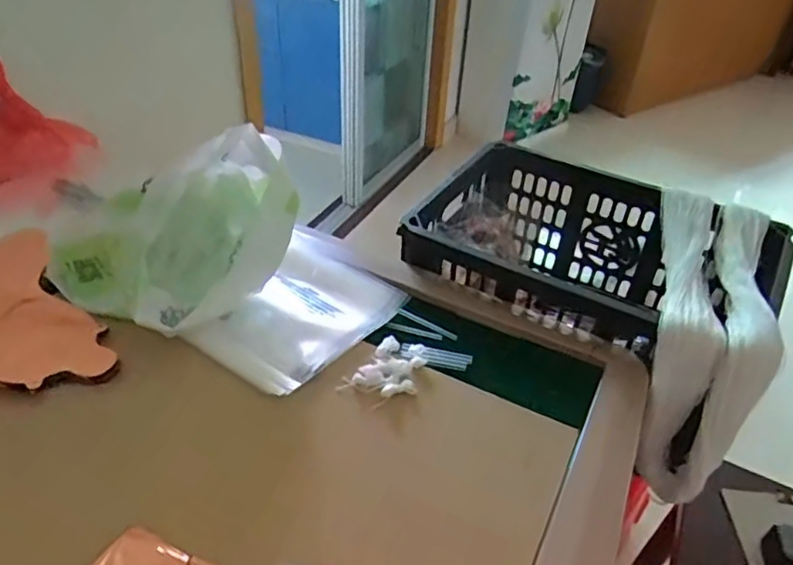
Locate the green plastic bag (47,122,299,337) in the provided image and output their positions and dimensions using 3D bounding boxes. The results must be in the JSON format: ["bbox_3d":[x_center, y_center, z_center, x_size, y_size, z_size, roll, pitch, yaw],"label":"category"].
[{"bbox_3d":[-0.244,-0.066,0.699,0.260,0.144,0.182,-29,49,-35],"label":"green plastic bag"}]

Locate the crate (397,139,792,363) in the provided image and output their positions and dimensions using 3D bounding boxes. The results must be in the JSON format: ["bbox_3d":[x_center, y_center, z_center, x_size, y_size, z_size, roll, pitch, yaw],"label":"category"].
[{"bbox_3d":[0.256,-0.002,0.854,0.449,0.195,0.300,19,41,19],"label":"crate"}]

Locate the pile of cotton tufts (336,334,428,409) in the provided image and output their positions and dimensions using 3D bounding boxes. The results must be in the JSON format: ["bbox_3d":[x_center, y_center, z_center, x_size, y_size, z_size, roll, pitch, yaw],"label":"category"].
[{"bbox_3d":[-0.008,0.090,0.637,0.068,0.014,0.094,19,41,17],"label":"pile of cotton tufts"}]

